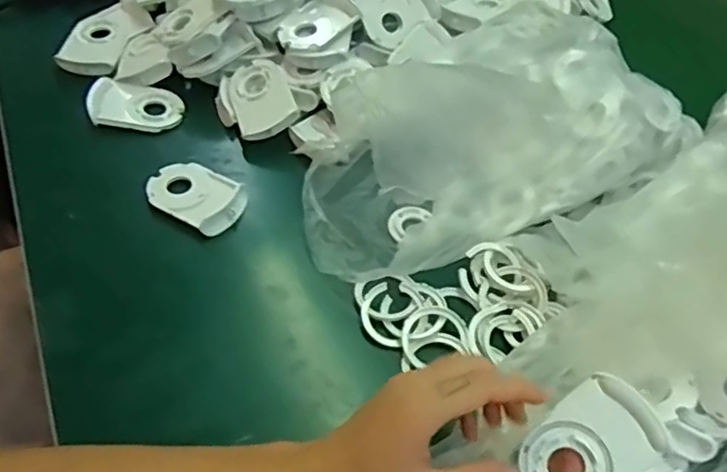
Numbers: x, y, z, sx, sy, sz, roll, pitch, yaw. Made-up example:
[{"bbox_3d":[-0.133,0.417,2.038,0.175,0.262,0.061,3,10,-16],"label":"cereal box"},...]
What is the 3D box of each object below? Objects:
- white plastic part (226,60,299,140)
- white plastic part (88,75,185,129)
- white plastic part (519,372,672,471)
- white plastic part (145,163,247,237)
[{"bbox_3d":[-0.097,-0.130,0.604,0.058,0.016,0.082,-28,63,4],"label":"white plastic part"},{"bbox_3d":[-0.216,-0.126,0.609,0.083,0.017,0.055,-4,53,-9],"label":"white plastic part"},{"bbox_3d":[0.134,0.124,0.378,0.082,0.020,0.056,-41,76,4],"label":"white plastic part"},{"bbox_3d":[-0.143,-0.036,0.549,0.083,0.021,0.058,29,55,16],"label":"white plastic part"}]

